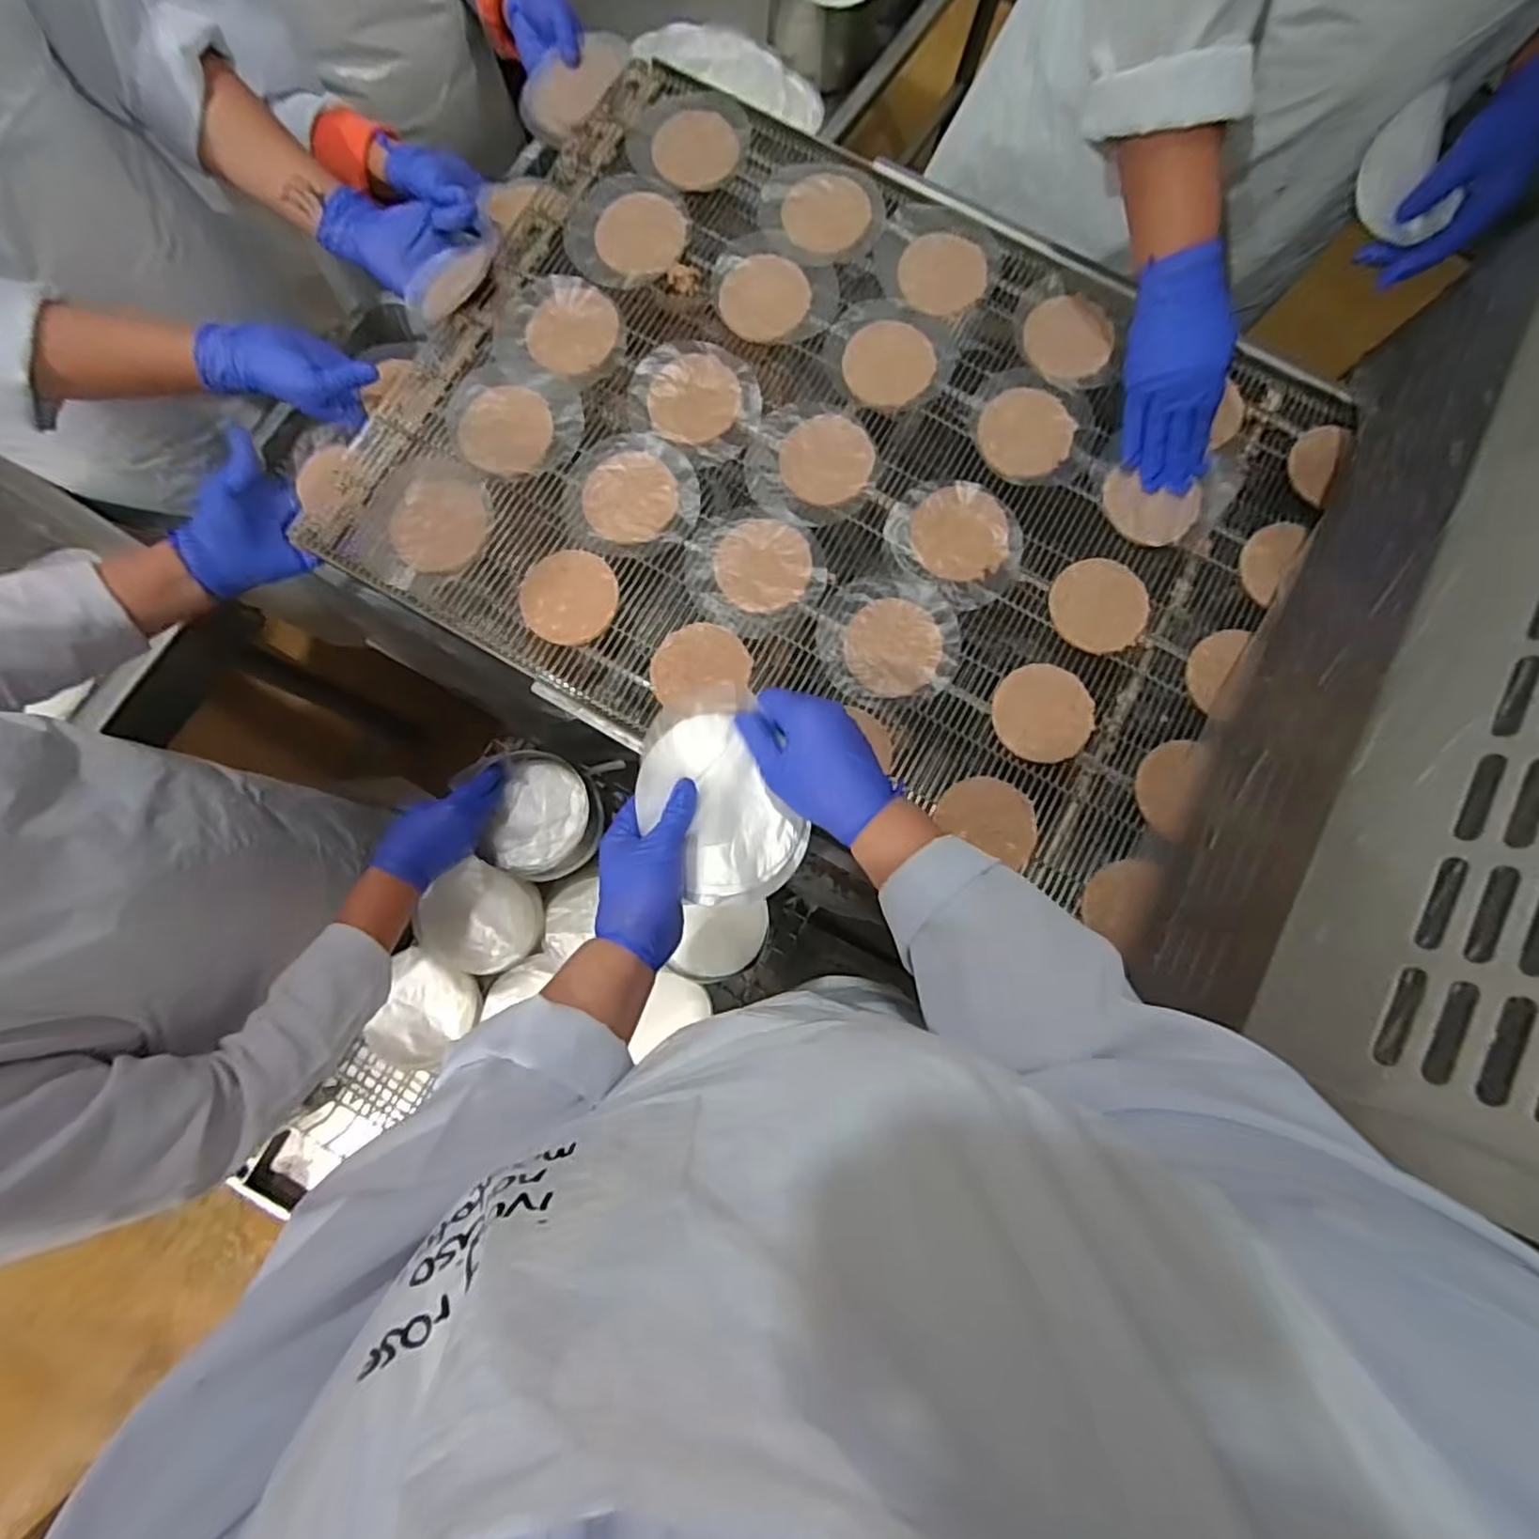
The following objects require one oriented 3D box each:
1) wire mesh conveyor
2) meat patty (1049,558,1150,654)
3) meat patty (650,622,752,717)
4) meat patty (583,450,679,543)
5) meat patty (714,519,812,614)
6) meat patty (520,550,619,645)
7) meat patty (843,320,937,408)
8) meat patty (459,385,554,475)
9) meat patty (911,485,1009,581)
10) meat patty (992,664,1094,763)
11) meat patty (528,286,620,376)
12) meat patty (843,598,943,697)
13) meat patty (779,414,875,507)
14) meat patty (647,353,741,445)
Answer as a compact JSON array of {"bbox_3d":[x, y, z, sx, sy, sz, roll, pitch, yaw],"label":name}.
[{"bbox_3d":[0.058,-0.275,0.633,0.783,0.038,0.597,30,81,4],"label":"wire mesh conveyor"},{"bbox_3d":[0.295,-0.145,0.617,0.084,0.009,0.083,0,83,-3],"label":"meat patty"},{"bbox_3d":[-0.059,-0.087,0.597,0.083,0.012,0.082,-7,83,-4],"label":"meat patty"},{"bbox_3d":[-0.126,-0.247,0.625,0.080,0.006,0.085,0,83,-3],"label":"meat patty"},{"bbox_3d":[-0.006,-0.183,0.615,0.081,0.009,0.087,0,83,-3],"label":"meat patty"},{"bbox_3d":[-0.176,-0.152,0.611,0.083,0.009,0.084,0,83,-3],"label":"meat patty"},{"bbox_3d":[0.113,-0.383,0.651,0.083,0.008,0.080,0,83,-3],"label":"meat patty"},{"bbox_3d":[-0.243,-0.312,0.634,0.081,0.004,0.082,0,83,-3],"label":"meat patty"},{"bbox_3d":[0.172,-0.213,0.625,0.082,0.007,0.085,0,83,-3],"label":"meat patty"},{"bbox_3d":[0.235,-0.049,0.595,0.078,0.017,0.084,0,83,-3],"label":"meat patty"},{"bbox_3d":[-0.184,-0.412,0.653,0.081,0.008,0.091,-9,83,-4],"label":"meat patty"},{"bbox_3d":[0.107,-0.107,0.604,0.080,0.008,0.085,0,83,-3],"label":"meat patty"},{"bbox_3d":[0.053,-0.285,0.636,0.083,0.004,0.085,0,83,-3],"label":"meat patty"},{"bbox_3d":[-0.069,-0.346,0.644,0.081,0.004,0.088,0,83,-3],"label":"meat patty"}]

